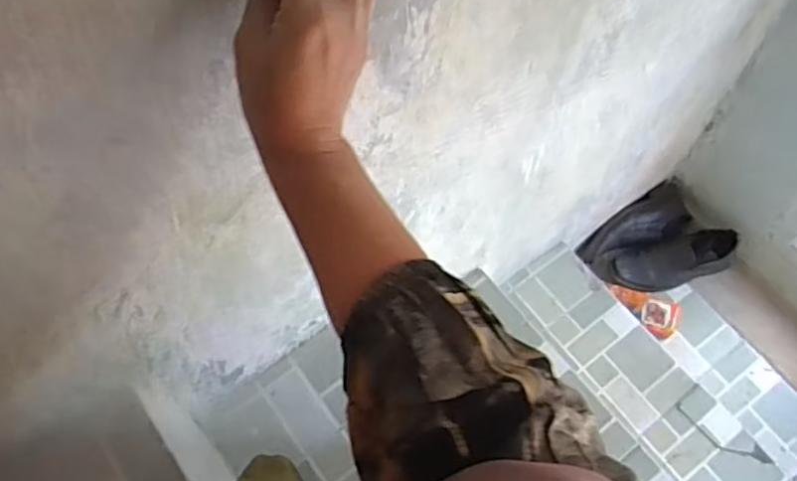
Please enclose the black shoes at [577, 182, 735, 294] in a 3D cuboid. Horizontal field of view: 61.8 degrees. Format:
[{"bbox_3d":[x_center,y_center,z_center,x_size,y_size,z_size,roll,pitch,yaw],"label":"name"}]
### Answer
[{"bbox_3d":[0.582,0.020,1.486,0.310,0.105,0.216,-31,68,-12],"label":"black shoes"}]

